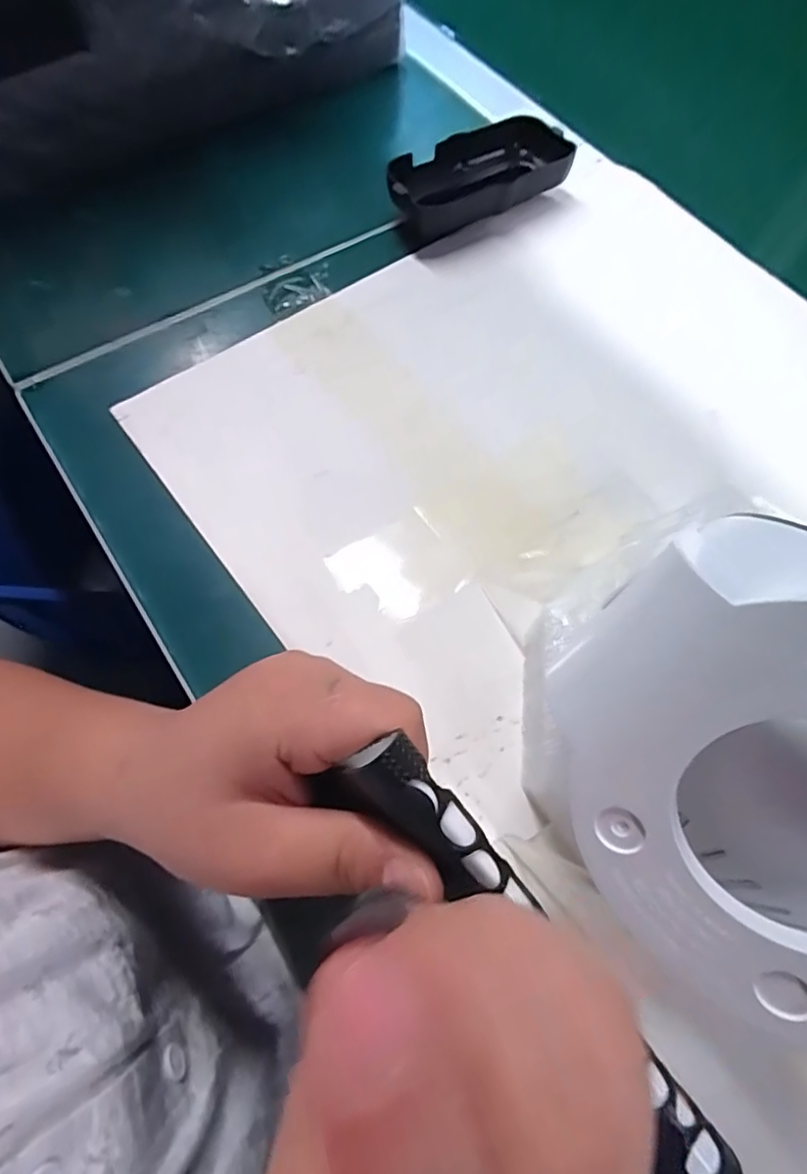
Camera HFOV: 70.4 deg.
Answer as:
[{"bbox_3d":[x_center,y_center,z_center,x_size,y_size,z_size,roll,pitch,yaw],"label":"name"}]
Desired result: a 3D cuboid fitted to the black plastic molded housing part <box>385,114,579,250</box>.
[{"bbox_3d":[0.045,-0.246,0.346,0.115,0.029,0.047,-24,69,-12],"label":"black plastic molded housing part"}]

